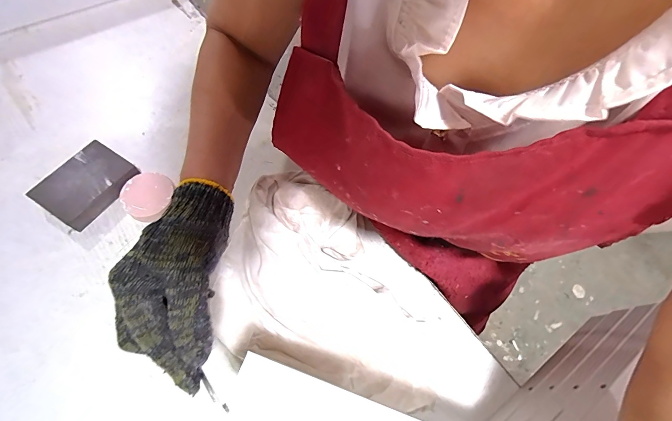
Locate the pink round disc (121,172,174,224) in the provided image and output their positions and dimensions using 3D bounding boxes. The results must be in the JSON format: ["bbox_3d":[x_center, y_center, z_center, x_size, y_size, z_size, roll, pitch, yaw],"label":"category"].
[{"bbox_3d":[-0.236,-0.019,0.408,0.059,0.019,0.060,2,65,-4],"label":"pink round disc"}]

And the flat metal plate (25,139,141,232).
[{"bbox_3d":[-0.311,-0.033,0.408,0.074,0.030,0.099,34,67,11],"label":"flat metal plate"}]

